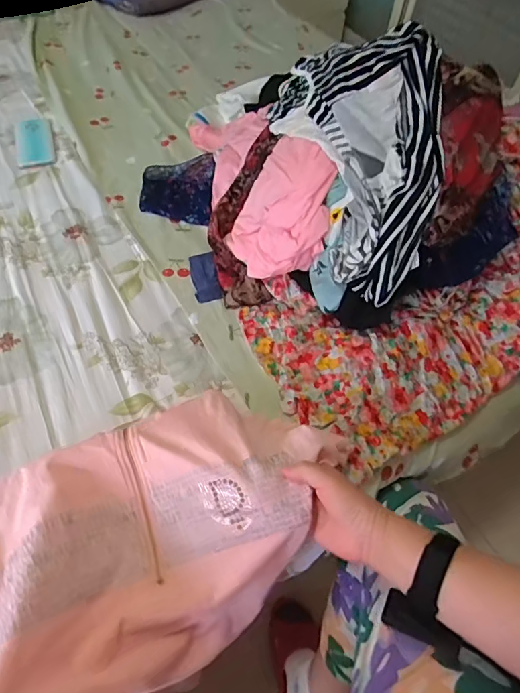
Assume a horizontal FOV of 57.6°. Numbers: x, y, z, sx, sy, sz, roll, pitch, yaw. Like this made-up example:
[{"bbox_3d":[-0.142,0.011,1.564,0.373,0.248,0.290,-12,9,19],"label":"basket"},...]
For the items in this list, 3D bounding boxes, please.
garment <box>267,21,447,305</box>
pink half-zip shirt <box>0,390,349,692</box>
[{"bbox_3d":[0.151,-0.269,0.699,0.215,0.113,0.404,-3,75,-6],"label":"garment"},{"bbox_3d":[-0.130,0.212,0.527,0.422,0.161,0.247,-30,60,-23],"label":"pink half-zip shirt"}]

